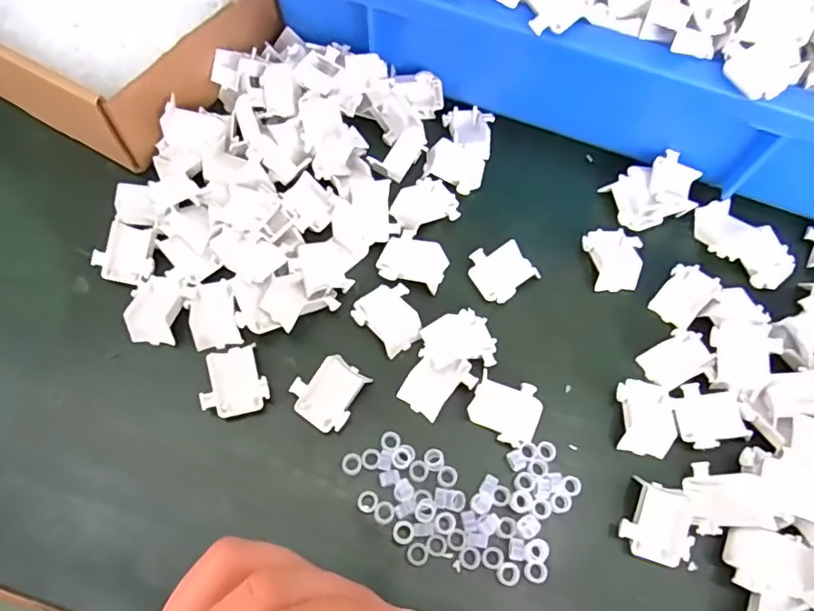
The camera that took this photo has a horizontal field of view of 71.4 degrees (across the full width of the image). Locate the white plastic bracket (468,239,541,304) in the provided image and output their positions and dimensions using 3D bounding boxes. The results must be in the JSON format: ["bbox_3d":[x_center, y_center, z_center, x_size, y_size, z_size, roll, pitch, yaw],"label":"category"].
[{"bbox_3d":[0.048,-0.018,0.291,0.030,0.011,0.029,-29,71,-15],"label":"white plastic bracket"}]

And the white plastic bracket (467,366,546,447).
[{"bbox_3d":[0.046,0.047,0.263,0.031,0.004,0.029,25,67,8],"label":"white plastic bracket"}]

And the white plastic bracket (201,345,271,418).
[{"bbox_3d":[-0.079,0.035,0.259,0.029,0.012,0.029,-11,67,-8],"label":"white plastic bracket"}]

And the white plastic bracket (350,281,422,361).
[{"bbox_3d":[-0.008,0.005,0.280,0.033,0.004,0.029,43,70,14],"label":"white plastic bracket"}]

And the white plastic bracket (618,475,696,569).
[{"bbox_3d":[0.108,0.093,0.244,0.029,0.009,0.032,21,66,6],"label":"white plastic bracket"}]

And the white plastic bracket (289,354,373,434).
[{"bbox_3d":[-0.036,0.040,0.260,0.028,0.012,0.031,31,68,10],"label":"white plastic bracket"}]

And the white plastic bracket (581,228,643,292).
[{"bbox_3d":[0.109,-0.024,0.300,0.029,0.007,0.033,0,66,-3],"label":"white plastic bracket"}]

